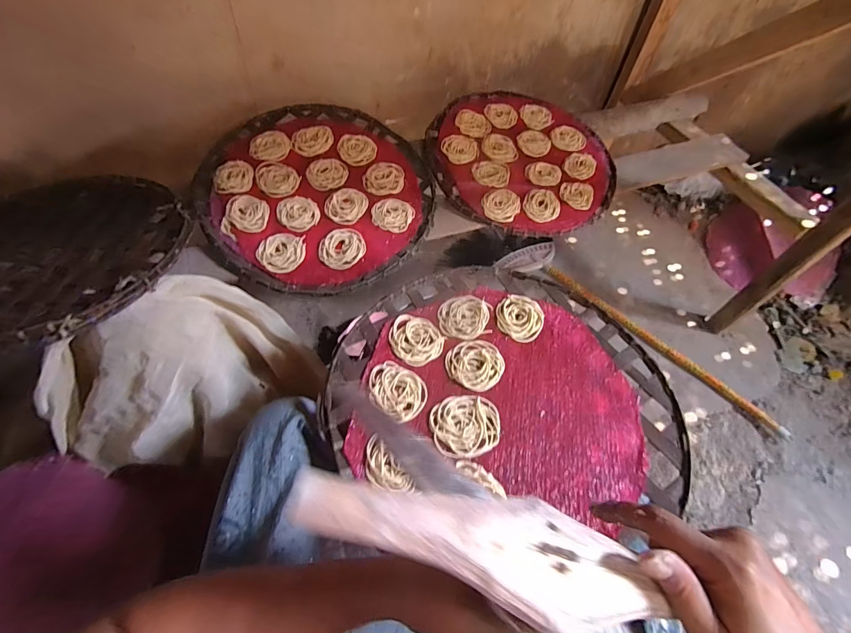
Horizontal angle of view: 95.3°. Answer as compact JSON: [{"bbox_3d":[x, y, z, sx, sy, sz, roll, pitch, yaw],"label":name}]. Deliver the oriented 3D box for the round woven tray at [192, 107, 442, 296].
[{"bbox_3d":[-0.186,-0.228,0.688,0.385,0.078,0.402,2,55,-2],"label":"round woven tray"}]

